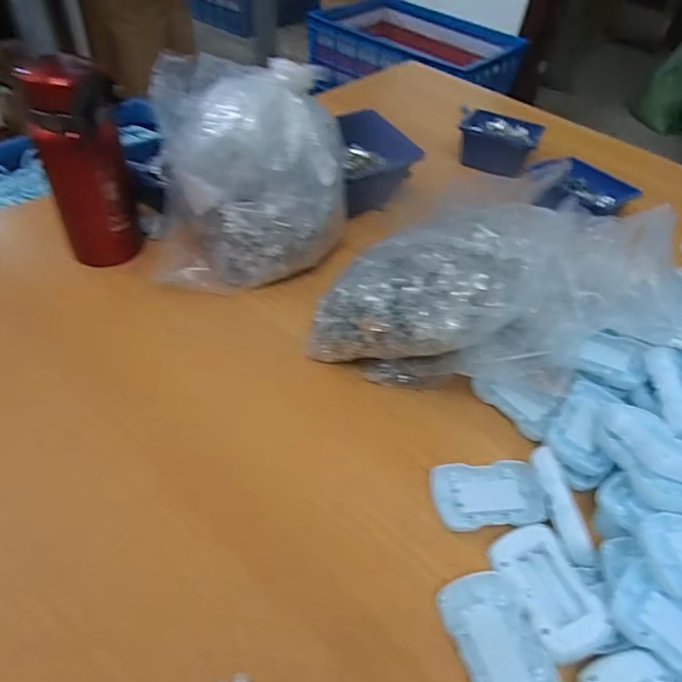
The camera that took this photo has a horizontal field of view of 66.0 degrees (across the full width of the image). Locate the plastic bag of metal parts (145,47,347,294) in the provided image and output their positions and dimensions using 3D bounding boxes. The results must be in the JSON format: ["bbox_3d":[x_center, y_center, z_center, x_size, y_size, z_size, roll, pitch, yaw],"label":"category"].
[{"bbox_3d":[-0.105,-0.204,0.594,0.202,0.182,0.226,-6,48,-13],"label":"plastic bag of metal parts"}]

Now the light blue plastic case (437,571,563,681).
[{"bbox_3d":[0.105,0.204,0.354,0.056,0.018,0.088,-11,49,-17],"label":"light blue plastic case"}]

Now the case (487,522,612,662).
[{"bbox_3d":[0.145,0.176,0.371,0.049,0.017,0.089,-23,47,-7],"label":"case"}]

